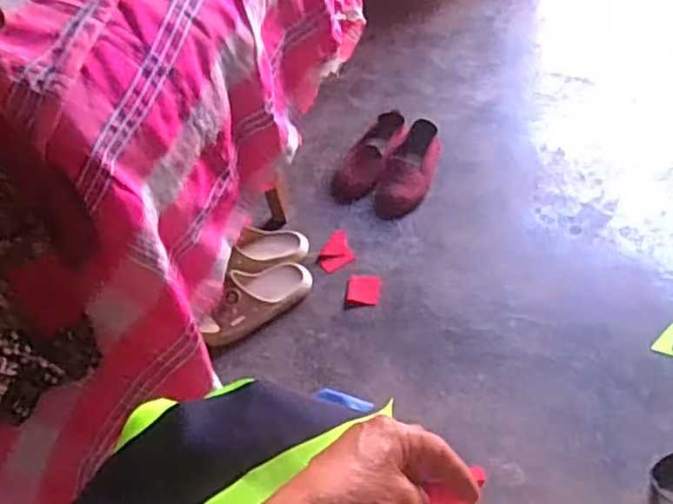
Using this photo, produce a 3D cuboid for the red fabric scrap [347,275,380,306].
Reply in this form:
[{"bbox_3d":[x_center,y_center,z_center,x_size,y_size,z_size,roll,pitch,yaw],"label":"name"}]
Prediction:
[{"bbox_3d":[0.045,0.061,1.138,0.052,0.004,0.058,2,47,8],"label":"red fabric scrap"}]

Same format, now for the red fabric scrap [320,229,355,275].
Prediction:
[{"bbox_3d":[-0.005,-0.003,1.213,0.062,0.008,0.092,-16,48,-9],"label":"red fabric scrap"}]

